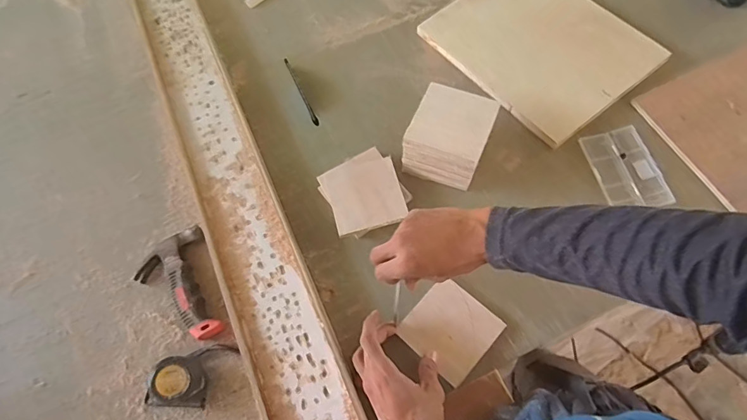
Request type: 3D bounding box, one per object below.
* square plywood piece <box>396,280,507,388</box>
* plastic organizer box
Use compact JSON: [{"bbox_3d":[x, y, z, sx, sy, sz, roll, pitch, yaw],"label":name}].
[{"bbox_3d":[0.097,0.148,0.555,0.097,0.005,0.098,40,74,18],"label":"square plywood piece"},{"bbox_3d":[0.359,-0.058,0.630,0.081,0.015,0.127,-13,66,-2],"label":"plastic organizer box"}]

